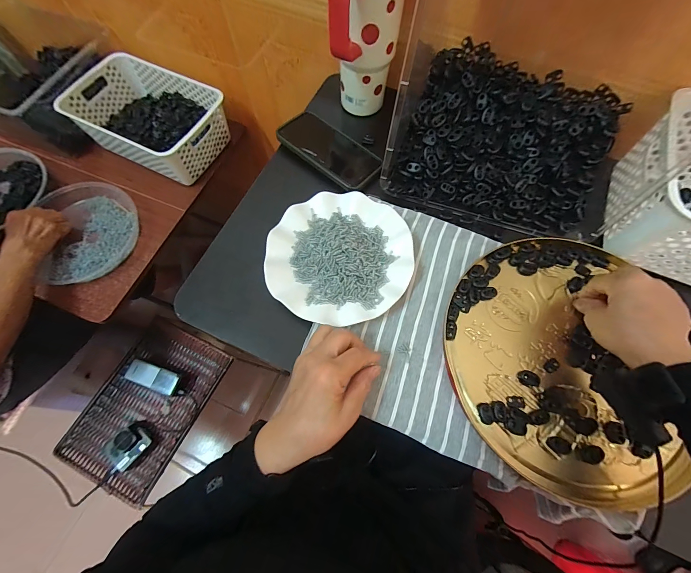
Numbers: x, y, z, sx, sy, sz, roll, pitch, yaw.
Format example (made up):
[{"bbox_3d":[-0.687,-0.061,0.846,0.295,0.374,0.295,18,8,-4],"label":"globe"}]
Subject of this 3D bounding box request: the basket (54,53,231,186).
[{"bbox_3d":[-0.447,-0.386,0.677,0.328,0.098,0.204,27,71,9],"label":"basket"}]

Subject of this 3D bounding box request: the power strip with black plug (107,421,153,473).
[{"bbox_3d":[-0.484,0.360,0.662,0.062,0.051,0.093,35,73,12],"label":"power strip with black plug"}]

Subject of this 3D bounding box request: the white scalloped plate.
[{"bbox_3d":[-0.008,-0.039,0.382,0.177,0.025,0.176,0,69,-1],"label":"white scalloped plate"}]

